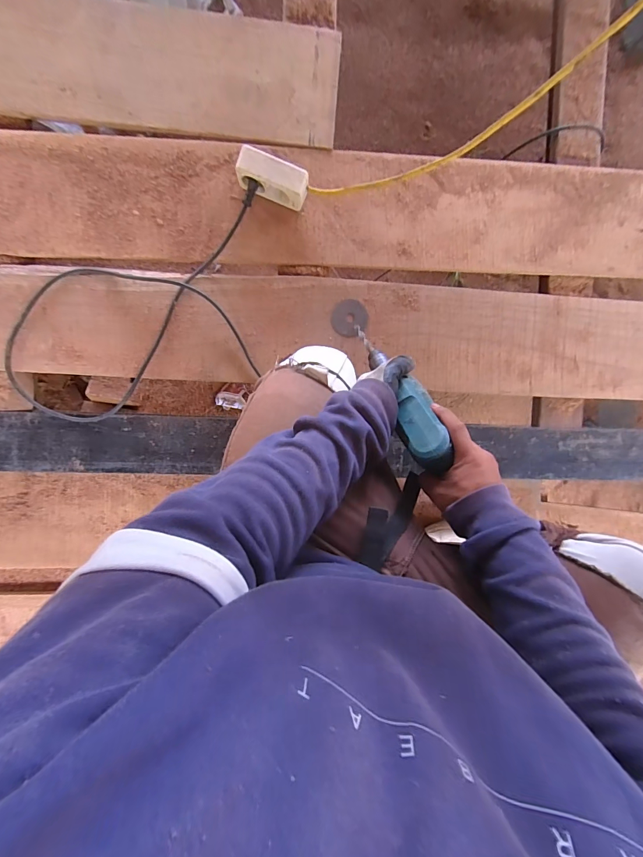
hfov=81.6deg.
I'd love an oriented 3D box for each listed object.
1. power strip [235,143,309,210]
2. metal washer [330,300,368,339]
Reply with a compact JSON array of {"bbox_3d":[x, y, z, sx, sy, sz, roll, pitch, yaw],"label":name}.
[{"bbox_3d":[-0.076,-0.393,0.587,0.111,0.045,0.045,16,91,-6],"label":"power strip"},{"bbox_3d":[0.049,-0.188,0.635,0.062,0.004,0.062,10,92,-6],"label":"metal washer"}]

